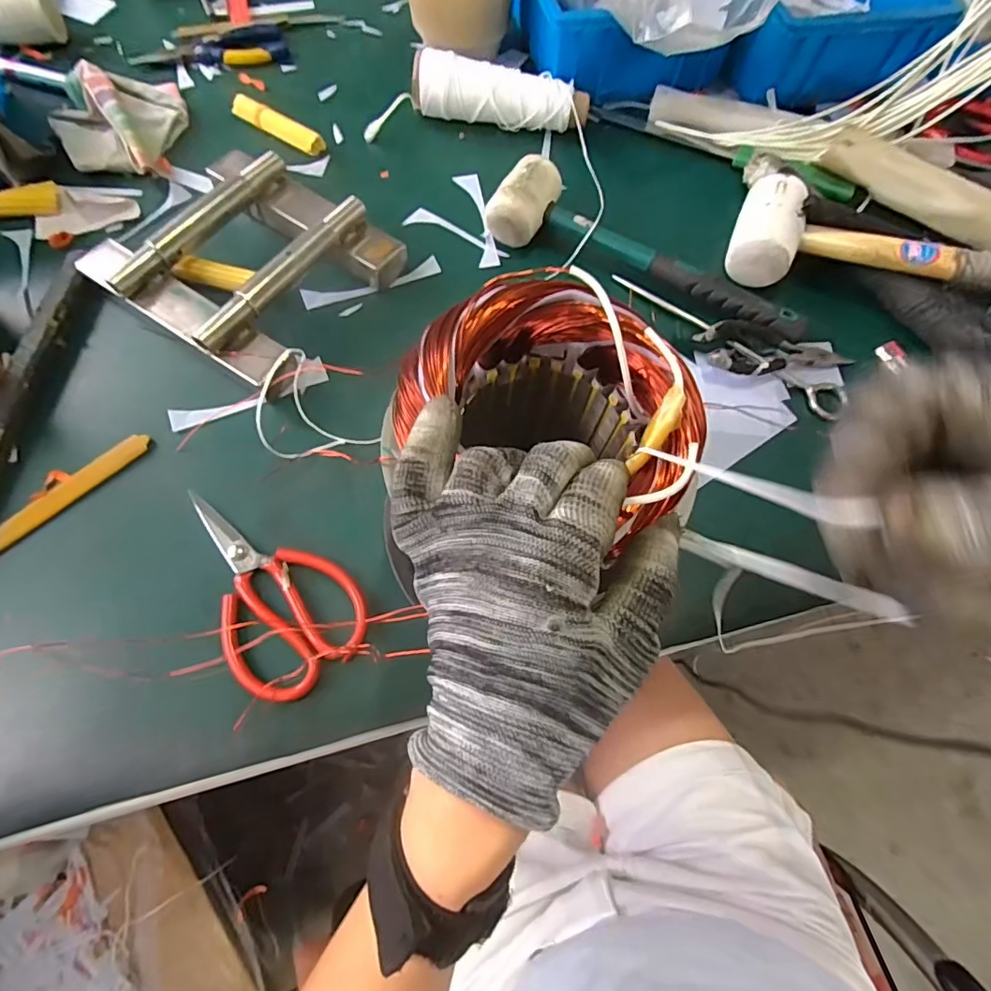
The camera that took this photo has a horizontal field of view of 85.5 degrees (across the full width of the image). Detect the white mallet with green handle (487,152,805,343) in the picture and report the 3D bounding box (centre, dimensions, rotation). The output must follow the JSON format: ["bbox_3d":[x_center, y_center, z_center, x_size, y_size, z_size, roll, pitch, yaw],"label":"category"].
[{"bbox_3d":[0.133,-0.204,0.462,0.285,0.045,0.072,26,68,8],"label":"white mallet with green handle"}]

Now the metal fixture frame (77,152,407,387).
[{"bbox_3d":[-0.208,-0.199,0.445,0.192,0.046,0.180,35,70,12],"label":"metal fixture frame"}]

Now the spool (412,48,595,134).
[{"bbox_3d":[0.006,-0.390,0.532,0.172,0.051,0.043,12,67,3],"label":"spool"}]

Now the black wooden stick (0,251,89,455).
[{"bbox_3d":[-0.355,-0.074,0.396,0.027,0.019,0.255,8,67,1],"label":"black wooden stick"}]

